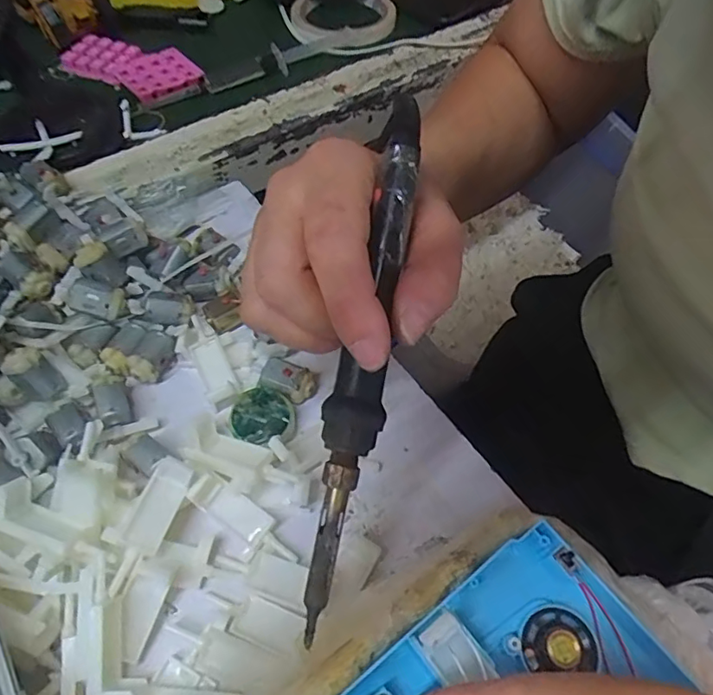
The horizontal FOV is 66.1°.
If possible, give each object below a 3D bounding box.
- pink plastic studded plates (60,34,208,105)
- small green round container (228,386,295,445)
[{"bbox_3d":[-0.183,-0.234,0.453,0.110,0.011,0.059,30,61,15],"label":"pink plastic studded plates"},{"bbox_3d":[-0.049,0.036,0.286,0.031,0.011,0.030,-14,59,-11],"label":"small green round container"}]

